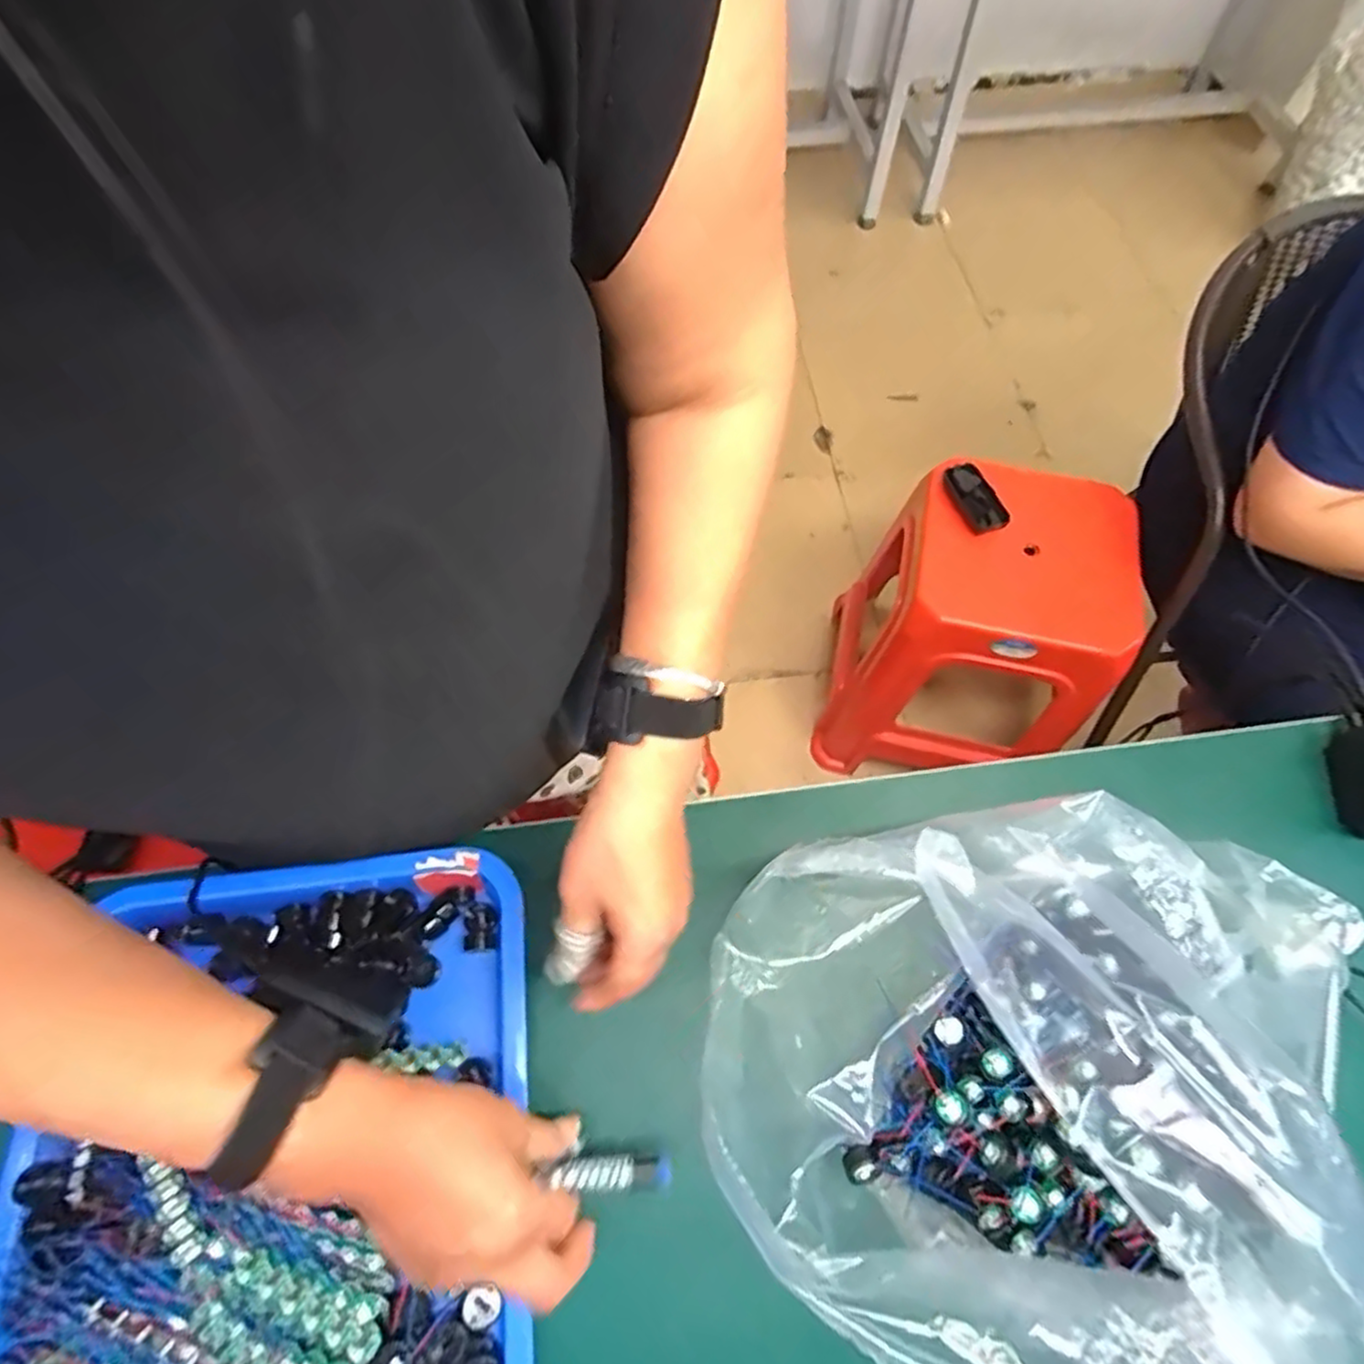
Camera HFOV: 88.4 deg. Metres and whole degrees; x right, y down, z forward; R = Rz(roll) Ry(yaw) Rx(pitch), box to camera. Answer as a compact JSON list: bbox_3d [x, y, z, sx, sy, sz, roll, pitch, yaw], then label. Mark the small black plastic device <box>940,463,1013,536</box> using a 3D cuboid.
[{"bbox_3d":[0.401,-0.253,0.959,0.043,0.033,0.110,-23,66,-10],"label":"small black plastic device"}]

